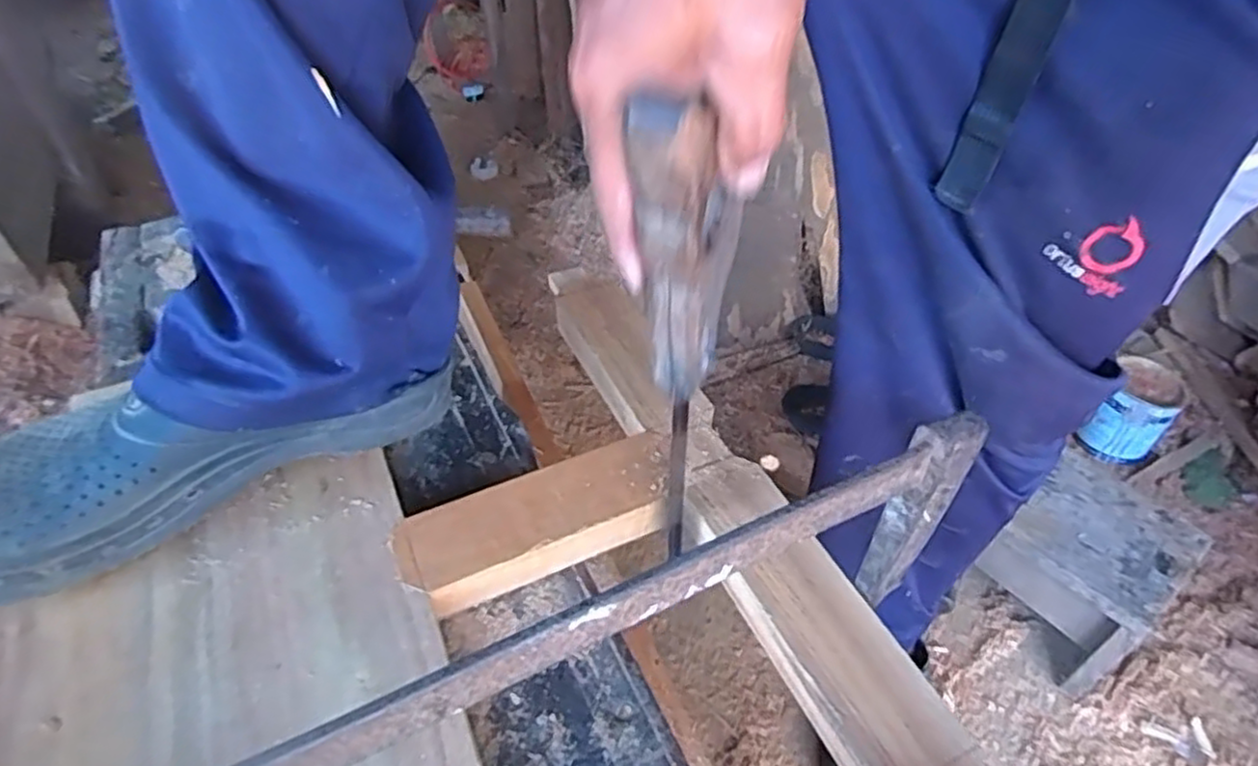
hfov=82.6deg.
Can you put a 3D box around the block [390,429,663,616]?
[{"bbox_3d":[-0.049,0.079,0.414,0.160,0.029,0.053,-18,49,-19],"label":"block"}]

